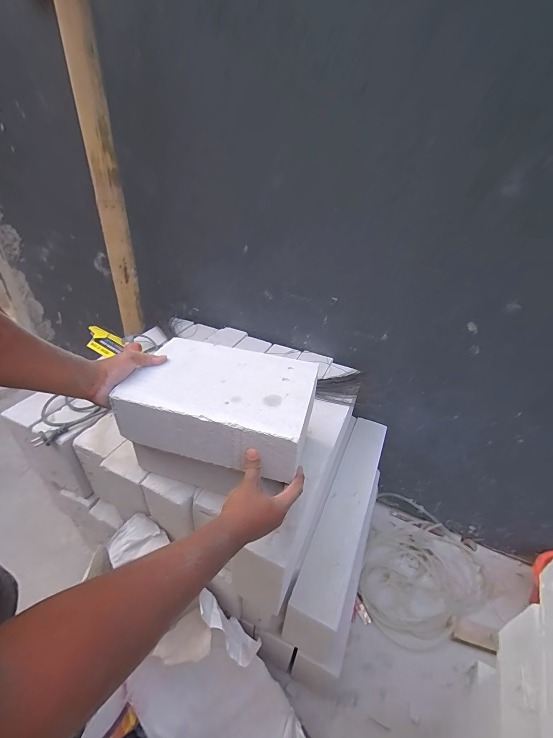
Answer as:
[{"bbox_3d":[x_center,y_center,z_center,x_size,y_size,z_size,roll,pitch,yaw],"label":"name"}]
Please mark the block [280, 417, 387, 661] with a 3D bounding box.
[{"bbox_3d":[0.180,0.415,0.859,0.105,0.196,0.560,17,36,19],"label":"block"}]

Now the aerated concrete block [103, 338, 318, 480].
[{"bbox_3d":[-0.090,0.056,0.545,0.290,0.097,0.184,11,34,11],"label":"aerated concrete block"}]

